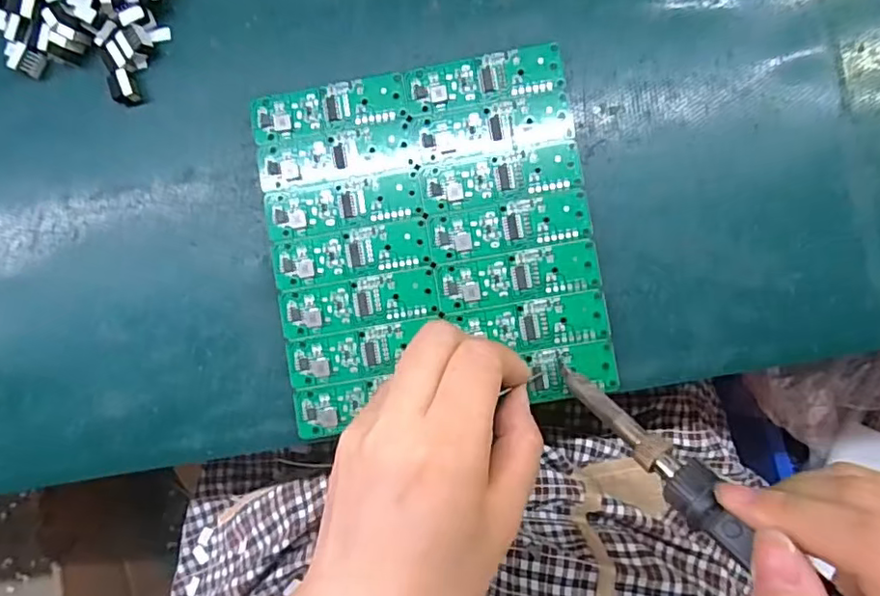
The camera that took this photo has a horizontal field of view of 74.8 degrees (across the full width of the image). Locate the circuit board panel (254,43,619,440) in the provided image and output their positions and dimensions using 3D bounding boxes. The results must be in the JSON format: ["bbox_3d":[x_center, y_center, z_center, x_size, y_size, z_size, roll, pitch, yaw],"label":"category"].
[{"bbox_3d":[-0.005,-0.025,0.248,0.136,0.004,0.145,-9,89,3],"label":"circuit board panel"}]

